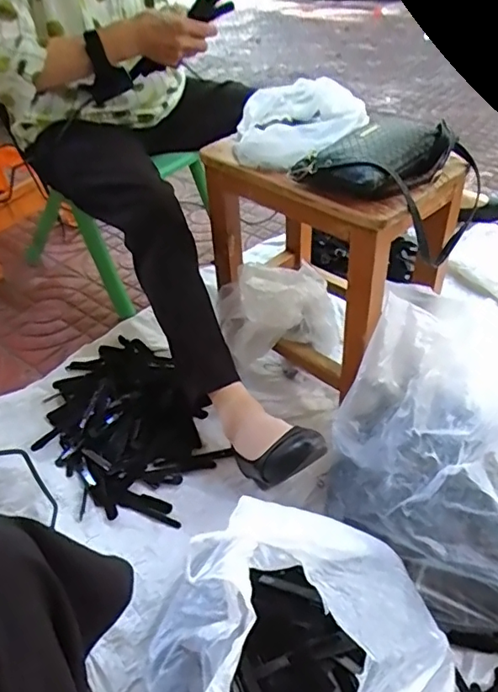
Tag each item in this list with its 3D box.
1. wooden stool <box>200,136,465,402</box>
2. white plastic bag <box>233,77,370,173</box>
[{"bbox_3d":[0.126,-0.143,0.854,0.223,0.319,0.315,-36,51,-28],"label":"wooden stool"},{"bbox_3d":[0.069,-0.311,0.765,0.174,0.064,0.175,1,45,9],"label":"white plastic bag"}]

